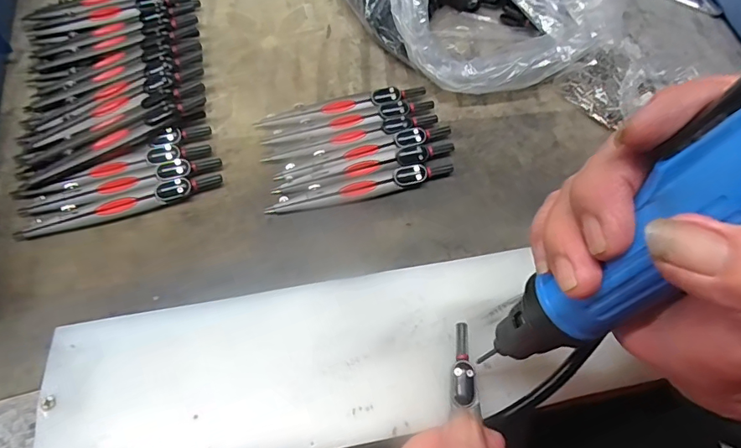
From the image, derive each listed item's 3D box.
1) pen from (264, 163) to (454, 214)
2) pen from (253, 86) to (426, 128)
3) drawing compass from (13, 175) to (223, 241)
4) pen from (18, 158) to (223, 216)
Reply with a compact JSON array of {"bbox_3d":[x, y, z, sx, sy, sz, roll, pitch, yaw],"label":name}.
[{"bbox_3d":[-0.004,-0.025,0.330,0.131,0.009,0.015,-15,64,-11],"label":"pen"},{"bbox_3d":[-0.021,-0.090,0.366,0.130,0.013,0.019,-11,63,-9],"label":"pen"},{"bbox_3d":[-0.166,-0.012,0.316,0.130,0.013,0.014,-16,64,-11],"label":"drawing compass"},{"bbox_3d":[-0.169,-0.026,0.322,0.130,0.011,0.016,-15,64,-11],"label":"pen"}]

